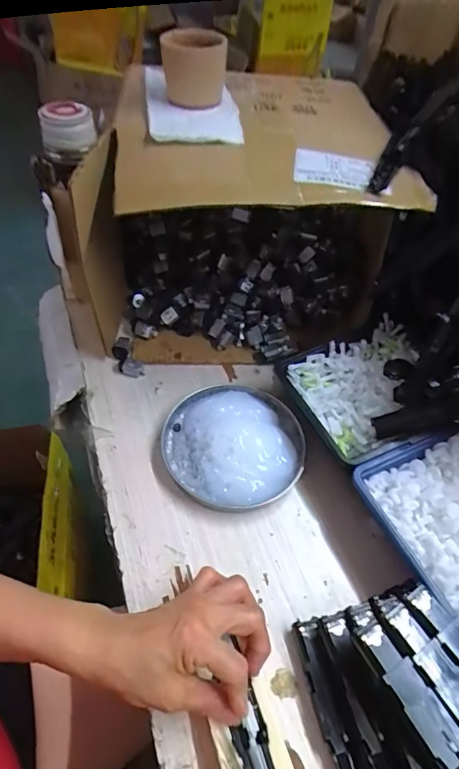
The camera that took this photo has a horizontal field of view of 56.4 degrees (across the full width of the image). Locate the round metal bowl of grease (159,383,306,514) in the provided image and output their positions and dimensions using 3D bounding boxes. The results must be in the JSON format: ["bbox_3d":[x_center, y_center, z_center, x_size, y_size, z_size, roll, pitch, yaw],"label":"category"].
[{"bbox_3d":[0.005,0.055,0.444,0.141,0.031,0.142,2,51,-3],"label":"round metal bowl of grease"}]

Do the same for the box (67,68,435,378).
[{"bbox_3d":[0.011,-0.185,0.509,0.319,0.226,0.237,-3,52,-7],"label":"box"}]

